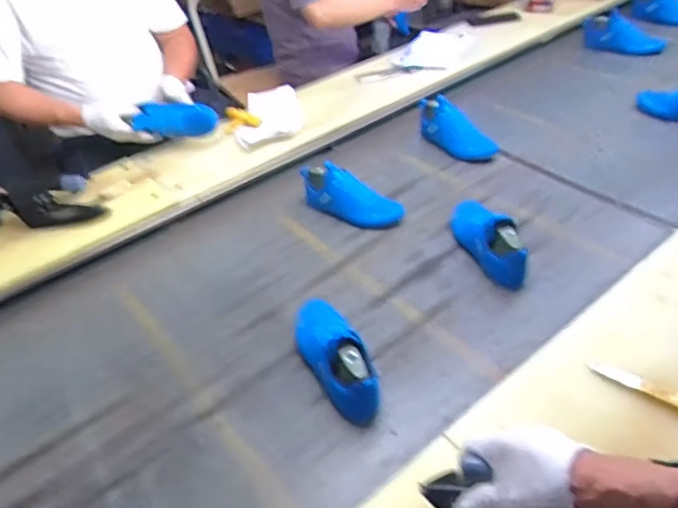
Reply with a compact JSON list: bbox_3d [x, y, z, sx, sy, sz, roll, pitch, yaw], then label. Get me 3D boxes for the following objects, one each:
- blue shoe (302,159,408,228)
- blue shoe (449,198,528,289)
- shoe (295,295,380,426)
[{"bbox_3d":[0.014,-0.126,1.153,0.252,0.078,0.086,21,48,30],"label":"blue shoe"},{"bbox_3d":[0.258,-0.047,0.975,0.077,0.090,0.241,-11,40,-4],"label":"blue shoe"},{"bbox_3d":[-0.011,0.135,0.800,0.078,0.087,0.239,-19,42,-13],"label":"shoe"}]

